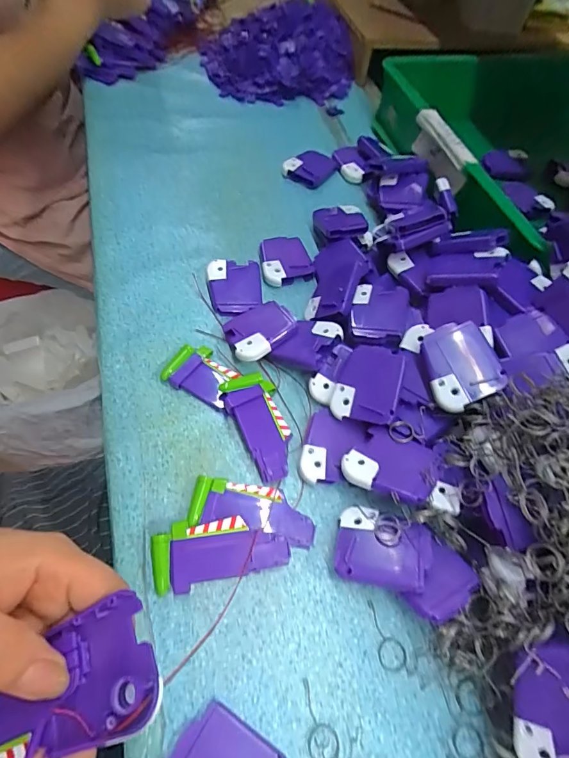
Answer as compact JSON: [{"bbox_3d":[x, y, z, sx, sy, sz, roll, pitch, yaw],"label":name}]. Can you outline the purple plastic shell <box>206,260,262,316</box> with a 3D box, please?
[{"bbox_3d":[-0.048,-0.088,0.400,0.050,0.016,0.062,-4,60,-6],"label":"purple plastic shell"}]

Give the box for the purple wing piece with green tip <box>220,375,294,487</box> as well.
[{"bbox_3d":[-0.018,0.037,0.329,0.041,0.016,0.086,-19,63,-15],"label":"purple wing piece with green tip"}]

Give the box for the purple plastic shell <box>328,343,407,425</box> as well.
[{"bbox_3d":[0.066,0.004,0.328,0.049,0.007,0.060,11,76,28],"label":"purple plastic shell"}]

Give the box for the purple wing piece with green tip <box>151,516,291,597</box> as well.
[{"bbox_3d":[-0.044,0.117,0.284,0.088,0.013,0.040,-7,76,-13],"label":"purple wing piece with green tip"}]

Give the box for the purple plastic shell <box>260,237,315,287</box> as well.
[{"bbox_3d":[0.001,-0.124,0.427,0.051,0.012,0.064,-9,61,-9],"label":"purple plastic shell"}]

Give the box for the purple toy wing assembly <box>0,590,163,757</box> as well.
[{"bbox_3d":[-0.110,0.141,0.182,0.116,0.012,0.051,-25,63,3],"label":"purple toy wing assembly"}]

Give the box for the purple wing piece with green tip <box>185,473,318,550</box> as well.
[{"bbox_3d":[-0.022,0.095,0.298,0.088,0.014,0.036,10,59,1],"label":"purple wing piece with green tip"}]

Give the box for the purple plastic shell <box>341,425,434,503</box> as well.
[{"bbox_3d":[0.076,0.058,0.298,0.059,0.015,0.050,21,60,8],"label":"purple plastic shell"}]

